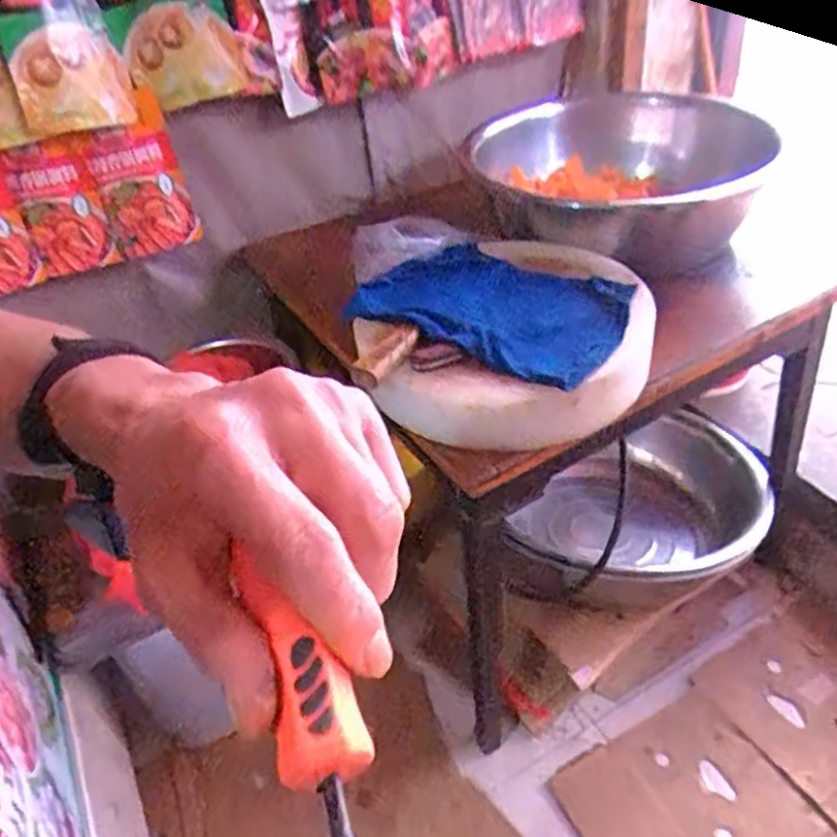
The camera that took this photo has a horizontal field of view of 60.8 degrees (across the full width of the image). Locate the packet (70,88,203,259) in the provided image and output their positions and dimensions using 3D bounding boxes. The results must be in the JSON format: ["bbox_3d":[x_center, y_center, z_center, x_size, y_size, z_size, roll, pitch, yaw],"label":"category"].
[{"bbox_3d":[-0.518,-0.437,1.312,0.156,0.262,0.019,-20,29,-11],"label":"packet"}]

